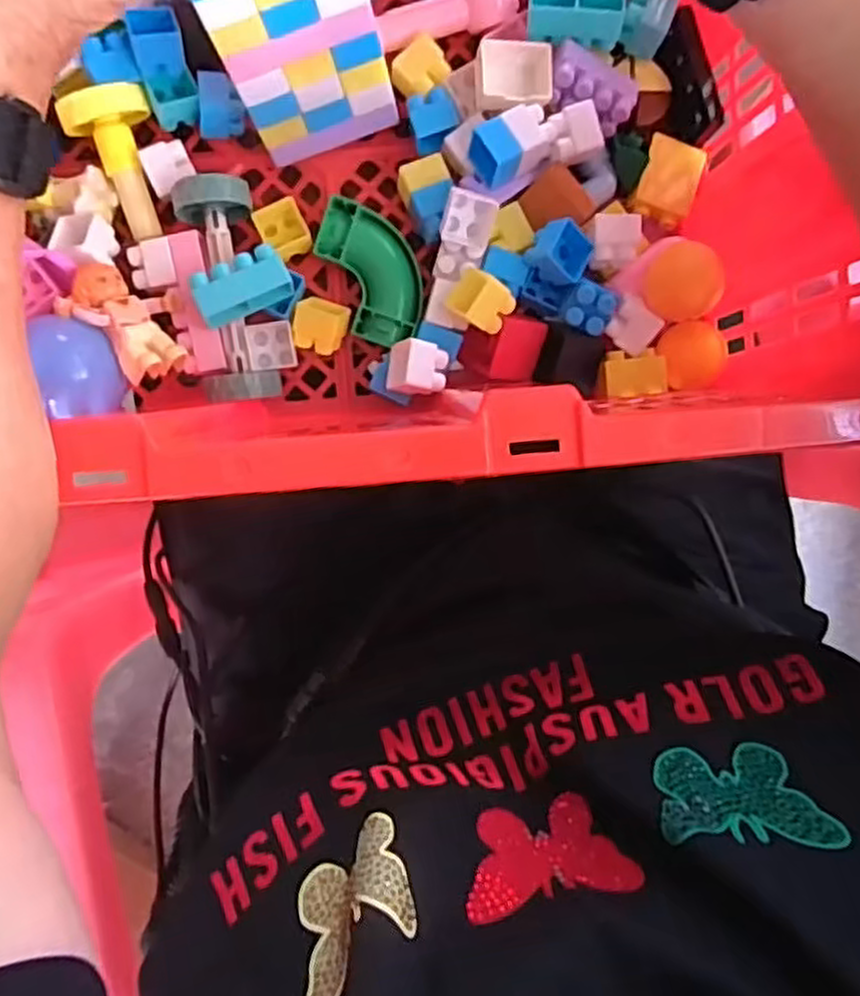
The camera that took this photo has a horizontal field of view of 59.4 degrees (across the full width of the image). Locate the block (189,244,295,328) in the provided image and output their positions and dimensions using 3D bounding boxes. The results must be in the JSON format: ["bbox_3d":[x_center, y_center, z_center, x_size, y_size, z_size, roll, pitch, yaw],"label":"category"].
[{"bbox_3d":[-0.094,-0.106,0.377,0.048,0.019,0.024,-19,88,-2],"label":"block"}]

